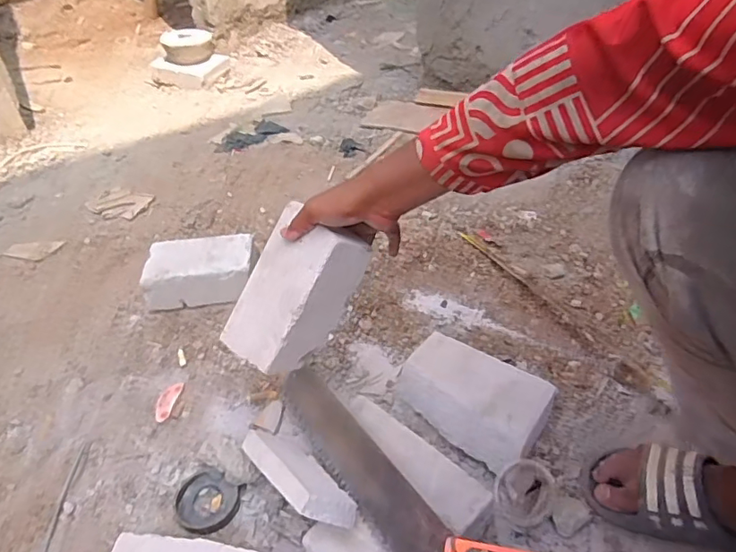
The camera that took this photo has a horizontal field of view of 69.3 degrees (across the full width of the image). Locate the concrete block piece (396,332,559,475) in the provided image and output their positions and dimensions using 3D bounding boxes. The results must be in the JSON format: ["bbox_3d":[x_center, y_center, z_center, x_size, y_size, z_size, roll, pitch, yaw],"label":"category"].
[{"bbox_3d":[0.154,0.176,0.775,0.203,0.088,0.131,30,50,34],"label":"concrete block piece"}]

